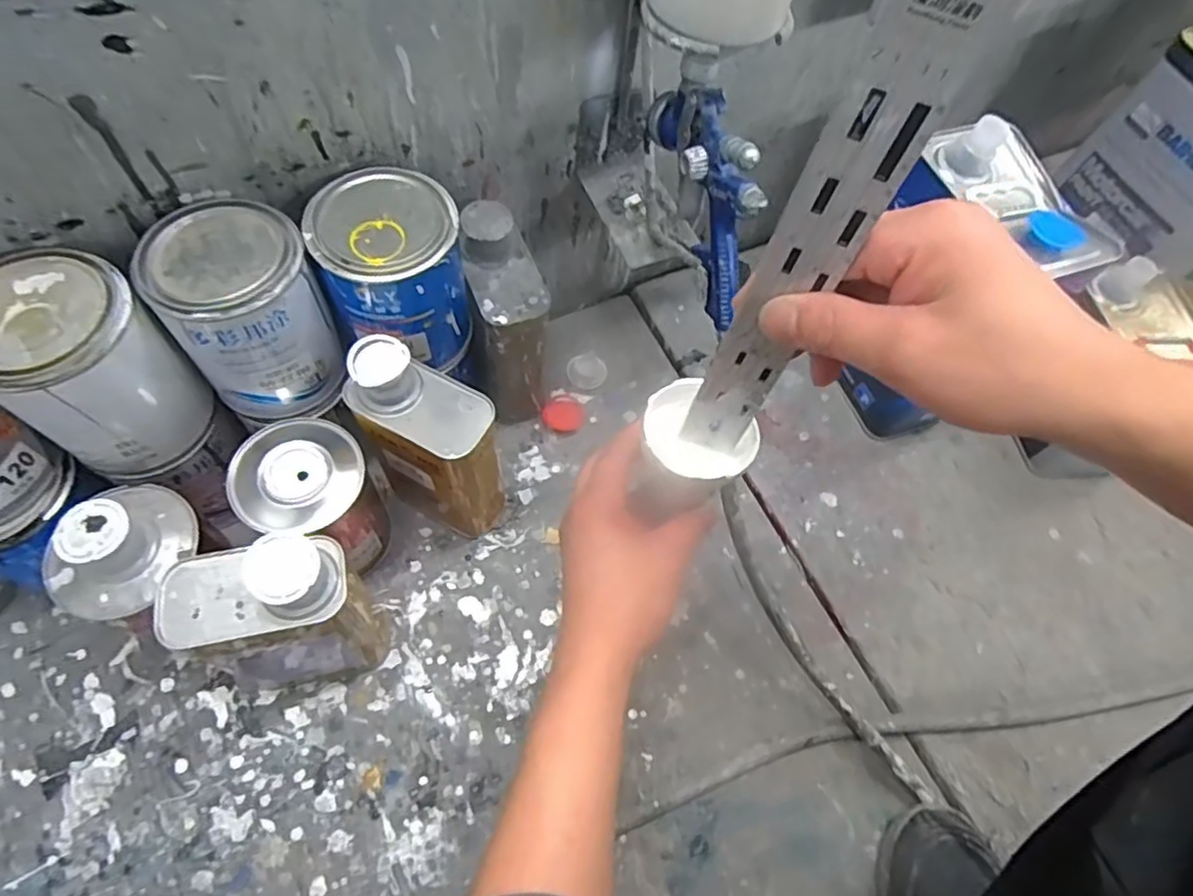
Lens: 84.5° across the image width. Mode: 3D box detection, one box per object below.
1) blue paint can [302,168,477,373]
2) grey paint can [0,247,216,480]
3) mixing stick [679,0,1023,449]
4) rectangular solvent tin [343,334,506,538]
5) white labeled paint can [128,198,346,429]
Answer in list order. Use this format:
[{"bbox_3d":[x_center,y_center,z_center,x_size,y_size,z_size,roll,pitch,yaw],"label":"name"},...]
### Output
[{"bbox_3d":[-0.161,-0.133,0.532,0.105,0.135,0.099,2,62,-4],"label":"blue paint can"},{"bbox_3d":[-0.363,-0.055,0.474,0.103,0.133,0.099,2,62,-4],"label":"grey paint can"},{"bbox_3d":[0.083,-0.075,0.255,0.033,0.261,0.006,19,58,1],"label":"mixing stick"},{"bbox_3d":[-0.140,0.001,0.572,0.105,0.214,0.061,26,63,9],"label":"rectangular solvent tin"},{"bbox_3d":[-0.258,-0.101,0.498,0.101,0.128,0.103,2,62,-4],"label":"white labeled paint can"}]

